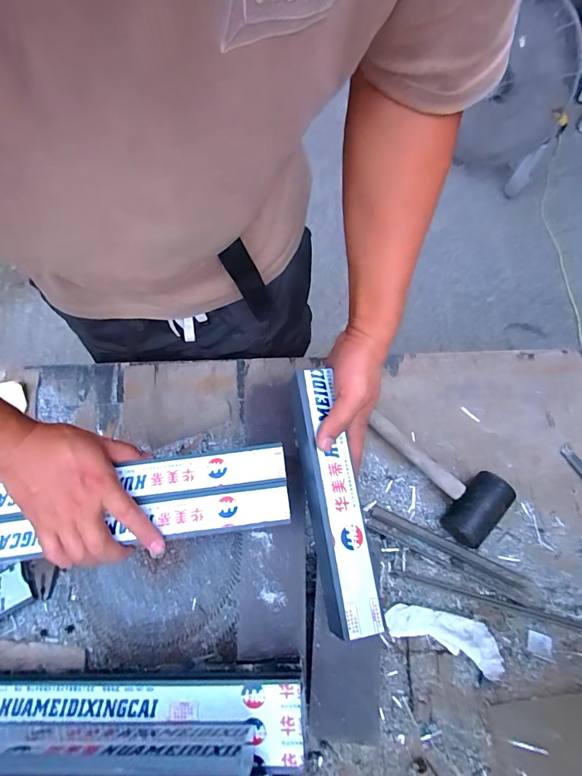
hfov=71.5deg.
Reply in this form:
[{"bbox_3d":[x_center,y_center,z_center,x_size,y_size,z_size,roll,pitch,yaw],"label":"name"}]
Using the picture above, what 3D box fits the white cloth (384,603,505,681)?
[{"bbox_3d":[0.208,0.330,0.542,0.153,0.017,0.055,20,70,8],"label":"white cloth"}]

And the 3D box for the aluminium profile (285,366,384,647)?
[{"bbox_3d":[0.042,0.110,0.428,0.052,0.035,0.262,-10,72,-3],"label":"aluminium profile"}]

